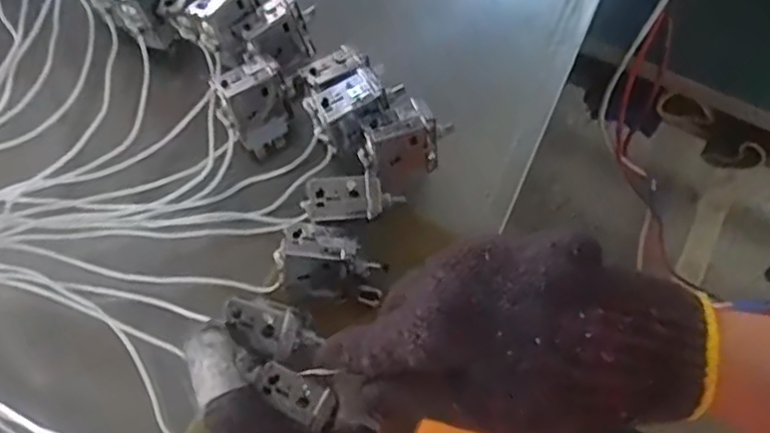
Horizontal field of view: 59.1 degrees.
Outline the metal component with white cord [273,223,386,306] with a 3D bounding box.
[{"bbox_3d":[-0.029,0.027,0.375,0.055,0.047,0.032,3,70,1],"label":"metal component with white cord"}]

